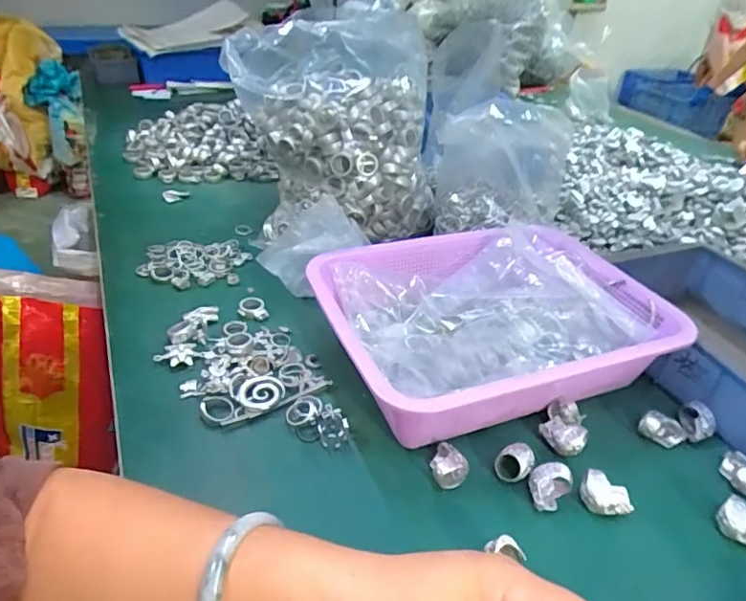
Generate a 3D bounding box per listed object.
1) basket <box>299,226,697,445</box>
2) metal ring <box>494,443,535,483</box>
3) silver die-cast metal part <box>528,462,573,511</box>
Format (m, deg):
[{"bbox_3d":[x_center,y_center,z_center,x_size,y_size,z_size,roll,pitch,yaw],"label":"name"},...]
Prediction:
[{"bbox_3d":[0.103,0.020,0.497,0.294,0.082,0.217,-11,38,-21],"label":"basket"},{"bbox_3d":[0.108,0.125,0.409,0.025,0.024,0.025,3,35,-2],"label":"metal ring"},{"bbox_3d":[0.129,0.137,0.394,0.026,0.026,0.032,25,40,27],"label":"silver die-cast metal part"}]

